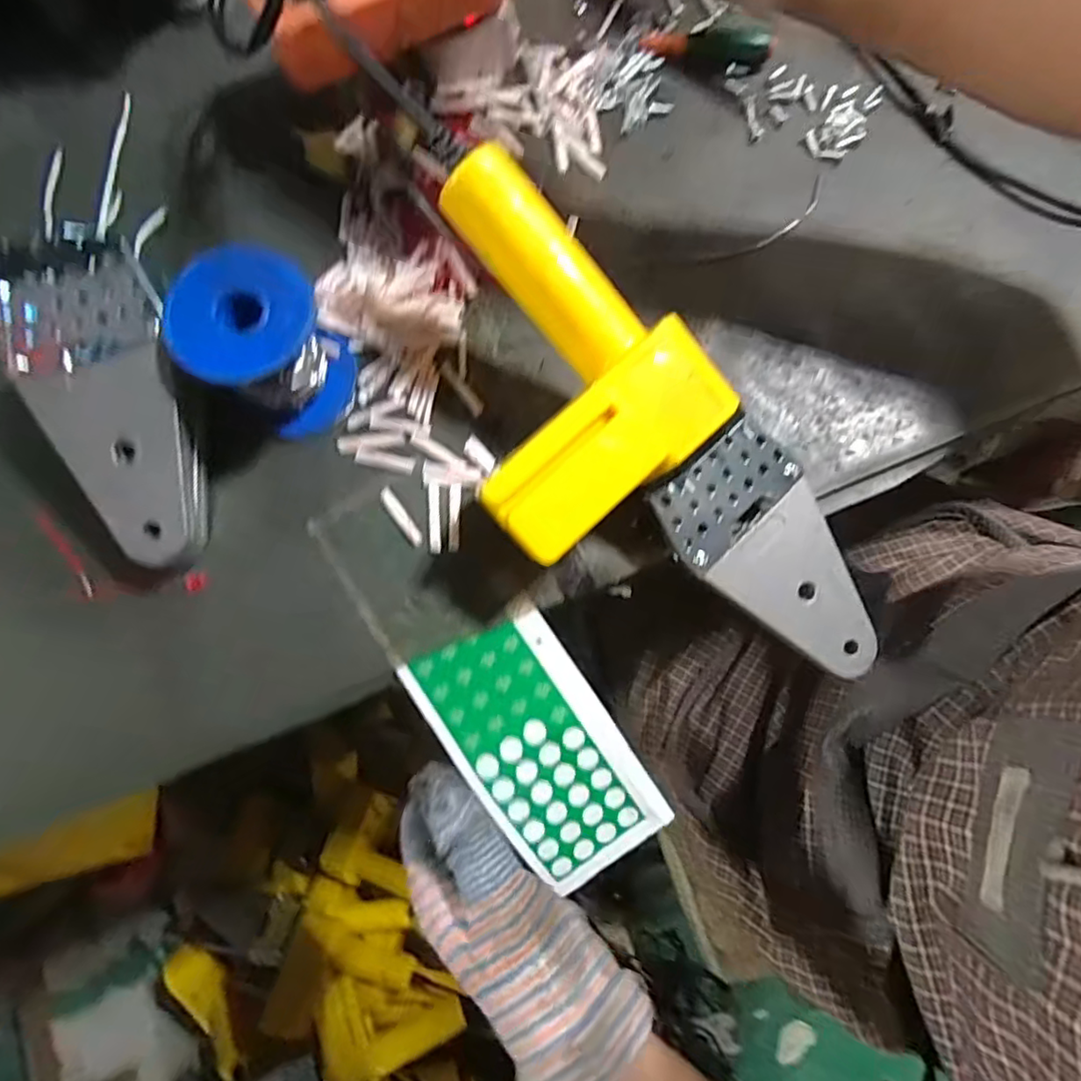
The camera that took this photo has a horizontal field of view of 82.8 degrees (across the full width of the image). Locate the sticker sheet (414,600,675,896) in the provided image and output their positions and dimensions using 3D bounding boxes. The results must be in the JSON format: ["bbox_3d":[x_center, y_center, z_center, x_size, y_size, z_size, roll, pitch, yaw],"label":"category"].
[{"bbox_3d":[-0.025,0.063,0.292,0.067,0.021,0.213,-37,87,-7],"label":"sticker sheet"}]

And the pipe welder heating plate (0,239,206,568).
[{"bbox_3d":[-0.192,-0.058,0.271,0.061,0.011,0.140,-13,94,-4],"label":"pipe welder heating plate"}]

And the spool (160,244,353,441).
[{"bbox_3d":[-0.125,-0.090,0.287,0.060,0.061,0.061,0,77,1],"label":"spool"}]

